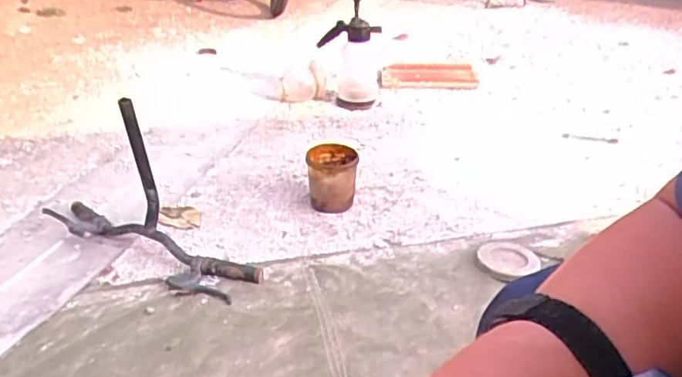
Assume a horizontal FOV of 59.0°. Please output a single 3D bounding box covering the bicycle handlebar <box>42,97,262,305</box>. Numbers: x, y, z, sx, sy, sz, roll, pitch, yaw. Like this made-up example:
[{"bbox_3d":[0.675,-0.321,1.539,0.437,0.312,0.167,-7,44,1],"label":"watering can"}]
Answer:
[{"bbox_3d":[-0.413,-0.001,1.172,0.507,0.312,0.131,14,32,23],"label":"bicycle handlebar"}]

